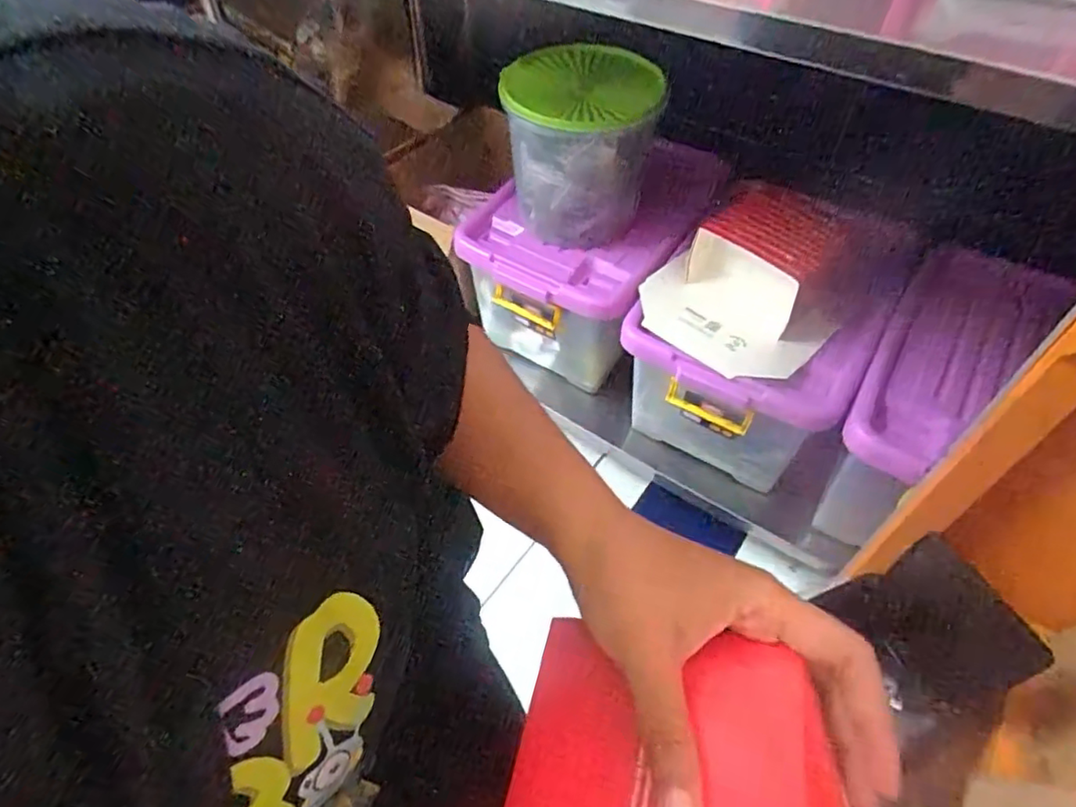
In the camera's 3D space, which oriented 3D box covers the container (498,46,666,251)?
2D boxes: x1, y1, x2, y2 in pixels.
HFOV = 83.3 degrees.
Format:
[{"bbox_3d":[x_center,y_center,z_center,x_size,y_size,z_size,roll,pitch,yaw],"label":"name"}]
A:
[{"bbox_3d":[0.071,-0.424,1.015,0.236,0.288,0.197,15,52,13],"label":"container"}]

